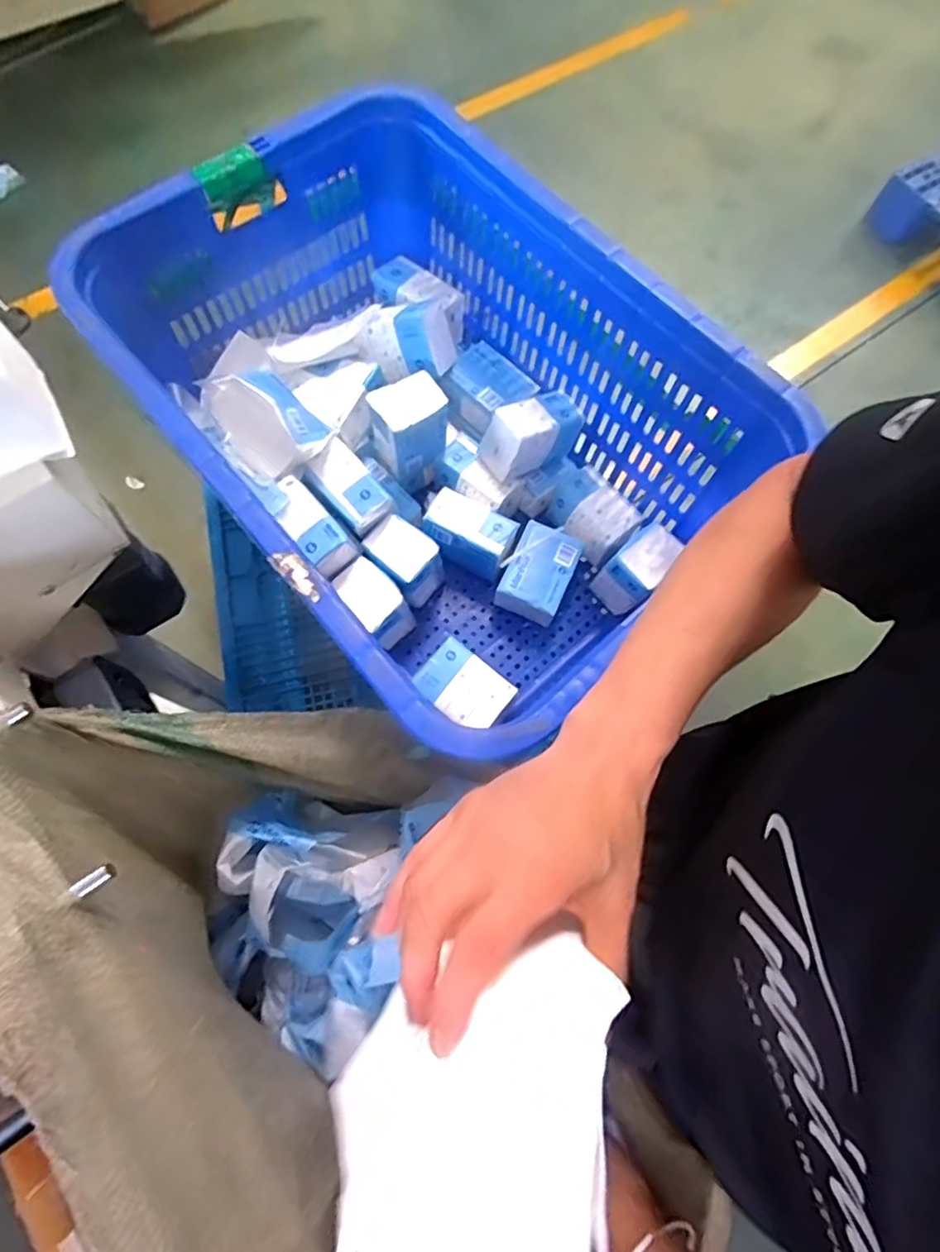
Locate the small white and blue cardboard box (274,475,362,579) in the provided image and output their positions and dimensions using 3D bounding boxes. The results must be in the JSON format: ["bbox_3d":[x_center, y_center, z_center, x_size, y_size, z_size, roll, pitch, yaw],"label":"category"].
[{"bbox_3d":[-0.194,-0.126,0.754,0.058,0.046,0.126,-38,77,-13],"label":"small white and blue cardboard box"}]

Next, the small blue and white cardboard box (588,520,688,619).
[{"bbox_3d":[0.231,-0.079,0.841,0.092,0.118,0.073,-43,78,-14],"label":"small blue and white cardboard box"}]

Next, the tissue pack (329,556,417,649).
[{"bbox_3d":[-0.127,-0.028,0.808,0.071,0.099,0.093,-39,77,-14],"label":"tissue pack"}]

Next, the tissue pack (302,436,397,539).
[{"bbox_3d":[-0.153,-0.179,0.788,0.072,0.044,0.120,-40,77,-14],"label":"tissue pack"}]

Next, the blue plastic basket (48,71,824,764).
[{"bbox_3d":[-0.054,-0.221,0.760,0.485,0.360,0.690,-39,77,-14],"label":"blue plastic basket"}]

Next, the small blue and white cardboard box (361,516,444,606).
[{"bbox_3d":[-0.092,-0.085,0.833,0.096,0.103,0.074,39,74,10],"label":"small blue and white cardboard box"}]

